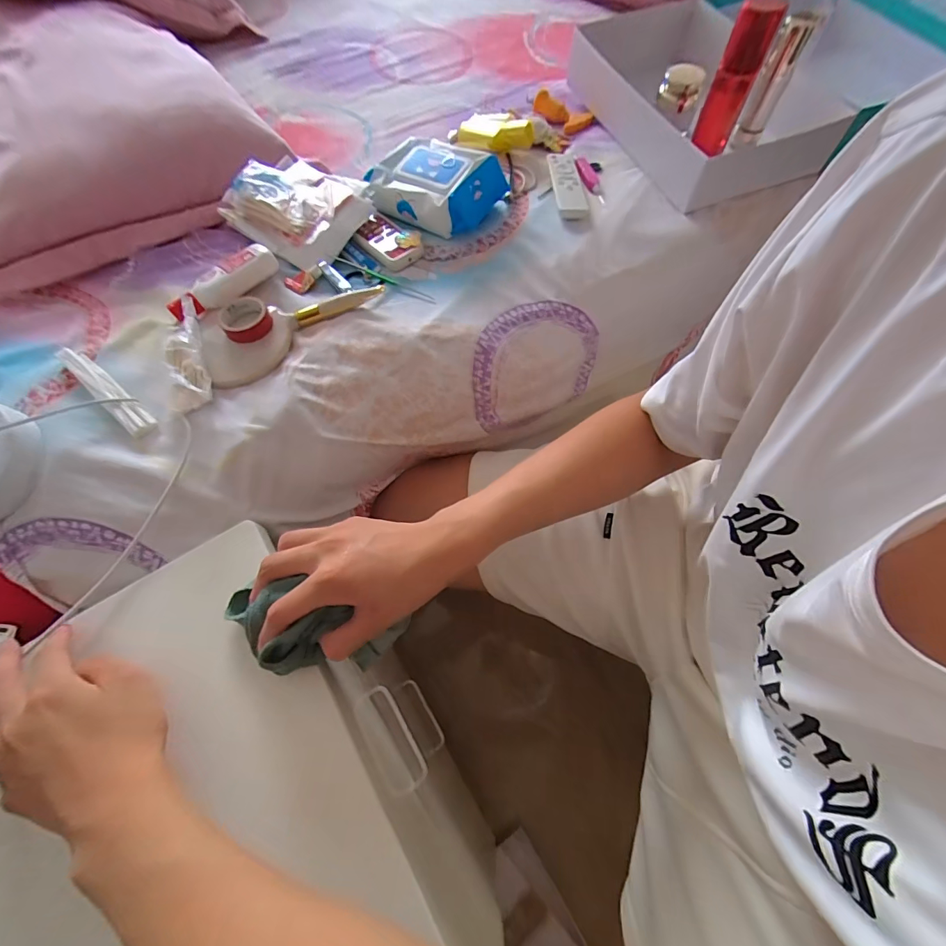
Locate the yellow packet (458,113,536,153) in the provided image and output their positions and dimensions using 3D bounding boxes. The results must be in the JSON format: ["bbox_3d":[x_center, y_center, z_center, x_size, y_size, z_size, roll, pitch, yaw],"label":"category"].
[{"bbox_3d":[0.031,-0.497,0.598,0.109,0.033,0.040,6,65,5],"label":"yellow packet"}]

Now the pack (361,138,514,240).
[{"bbox_3d":[-0.056,-0.378,0.538,0.176,0.048,0.119,30,69,15],"label":"pack"}]

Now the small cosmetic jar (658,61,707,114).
[{"bbox_3d":[0.288,-0.538,0.579,0.055,0.046,0.051,9,65,6],"label":"small cosmetic jar"}]

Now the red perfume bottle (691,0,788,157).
[{"bbox_3d":[0.298,-0.447,0.475,0.043,0.138,0.033,23,68,12],"label":"red perfume bottle"}]

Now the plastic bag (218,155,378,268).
[{"bbox_3d":[-0.228,-0.347,0.536,0.175,0.045,0.141,24,68,13],"label":"plastic bag"}]

